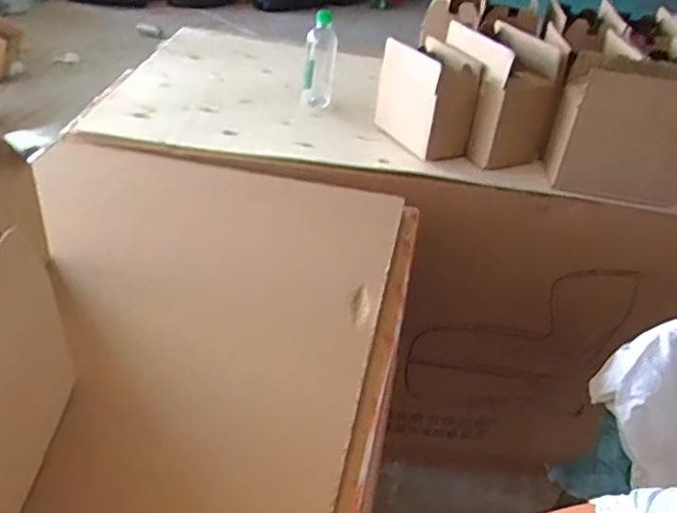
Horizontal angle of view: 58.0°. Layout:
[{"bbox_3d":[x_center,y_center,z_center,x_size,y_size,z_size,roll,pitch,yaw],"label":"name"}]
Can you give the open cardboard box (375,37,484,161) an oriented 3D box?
[{"bbox_3d":[0.181,-0.328,1.250,0.125,0.182,0.199,-12,40,-23],"label":"open cardboard box"}]

